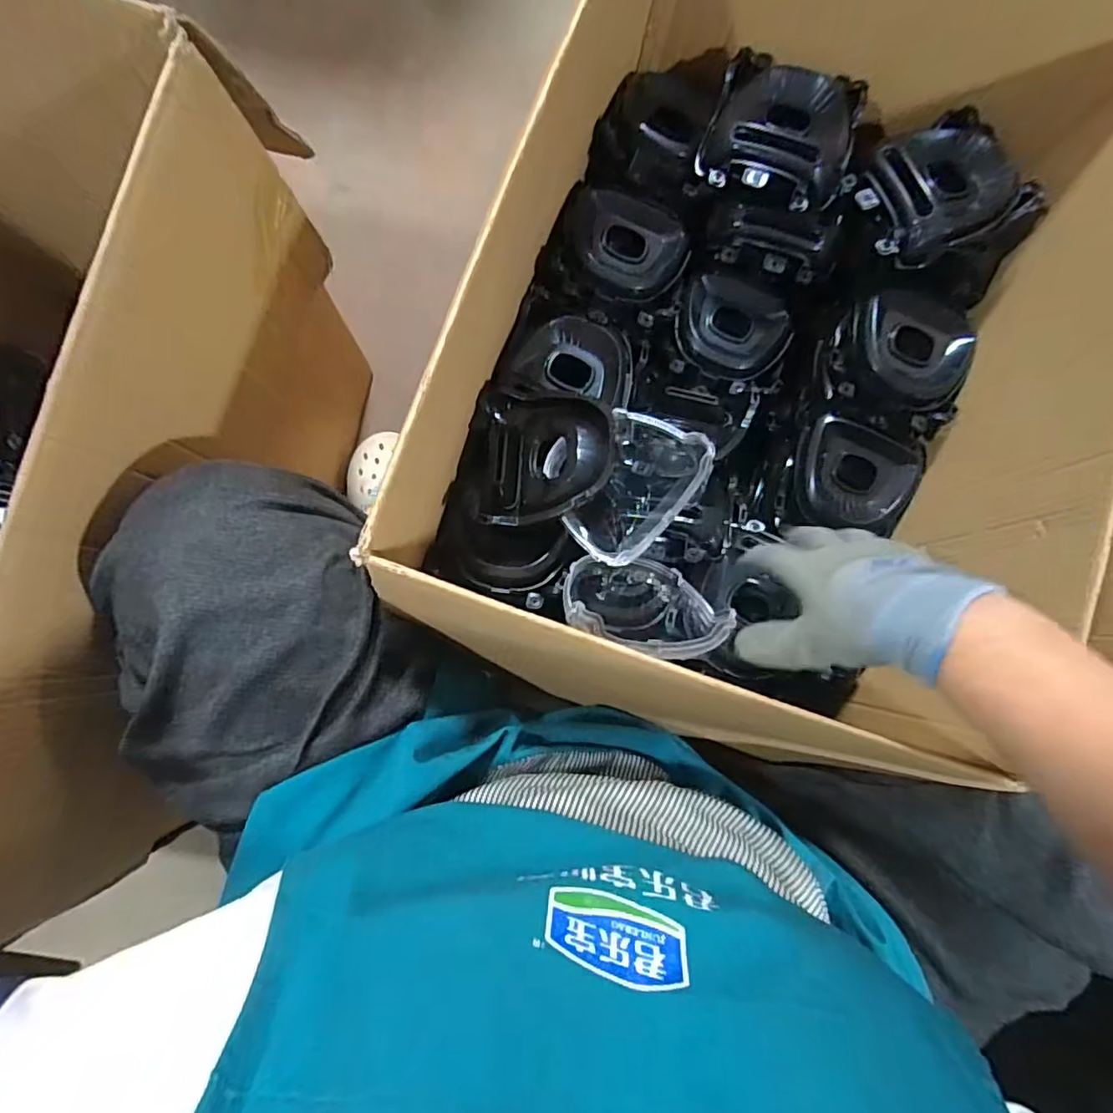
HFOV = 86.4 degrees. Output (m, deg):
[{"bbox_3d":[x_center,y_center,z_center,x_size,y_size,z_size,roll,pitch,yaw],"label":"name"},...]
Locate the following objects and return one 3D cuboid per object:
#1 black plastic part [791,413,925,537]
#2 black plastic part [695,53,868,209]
[{"bbox_3d":[0.309,-0.081,0.609,0.128,0.040,0.109,17,82,-2],"label":"black plastic part"},{"bbox_3d":[0.217,-0.409,0.567,0.137,0.045,0.137,21,82,-2],"label":"black plastic part"}]

